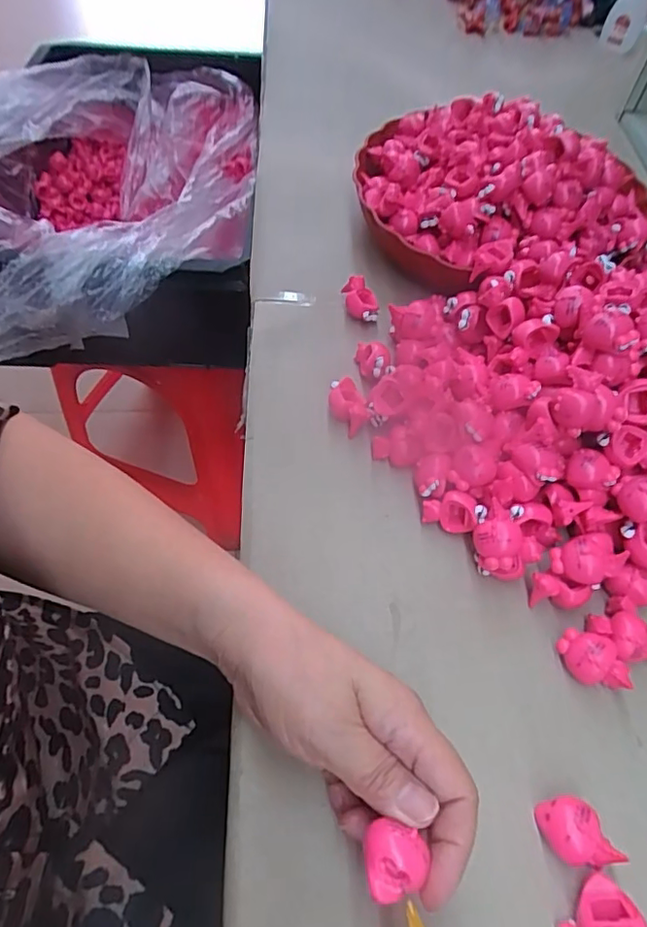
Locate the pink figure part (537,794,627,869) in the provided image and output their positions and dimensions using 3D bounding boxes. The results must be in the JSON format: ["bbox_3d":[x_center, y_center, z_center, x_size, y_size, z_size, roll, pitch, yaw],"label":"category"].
[{"bbox_3d":[0.112,0.167,0.254,0.023,0.020,0.030,-21,62,-16],"label":"pink figure part"}]

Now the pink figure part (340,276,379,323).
[{"bbox_3d":[0.028,-0.124,0.428,0.021,0.022,0.029,-7,55,-12],"label":"pink figure part"}]

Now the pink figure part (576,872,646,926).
[{"bbox_3d":[0.120,0.192,0.232,0.021,0.026,0.037,5,58,-1],"label":"pink figure part"}]

